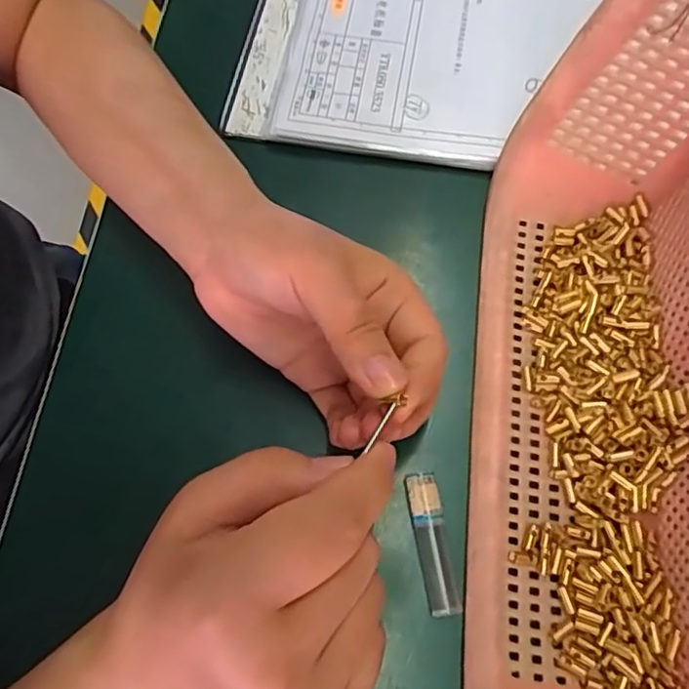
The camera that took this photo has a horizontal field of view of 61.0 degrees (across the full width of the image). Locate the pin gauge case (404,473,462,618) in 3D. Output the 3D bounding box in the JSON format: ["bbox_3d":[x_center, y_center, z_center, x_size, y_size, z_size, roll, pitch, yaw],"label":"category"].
[{"bbox_3d":[0.036,0.082,0.241,0.013,0.010,0.054,-10,71,-3],"label":"pin gauge case"}]

